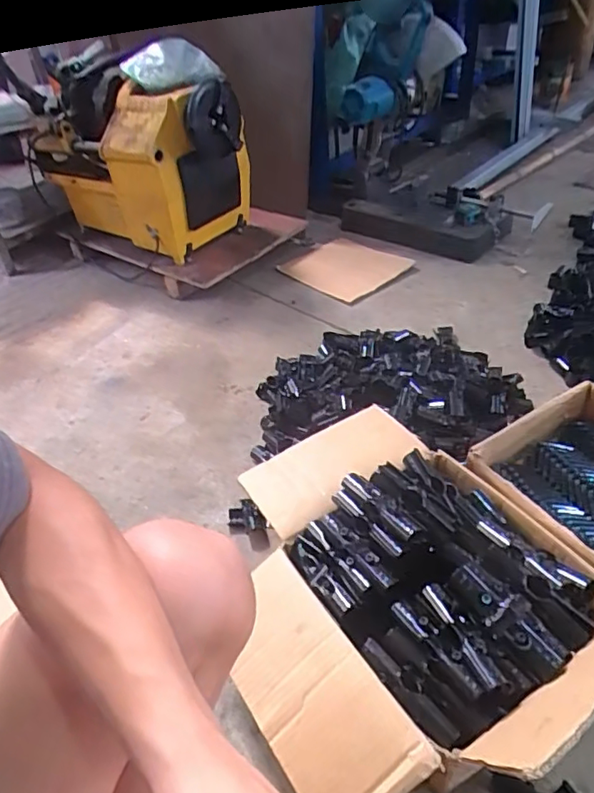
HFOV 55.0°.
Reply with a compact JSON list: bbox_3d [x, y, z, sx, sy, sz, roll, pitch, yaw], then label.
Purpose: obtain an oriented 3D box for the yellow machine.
[{"bbox_3d":[-0.401,-0.625,1.462,0.551,0.415,0.257,21,47,28],"label":"yellow machine"}]

